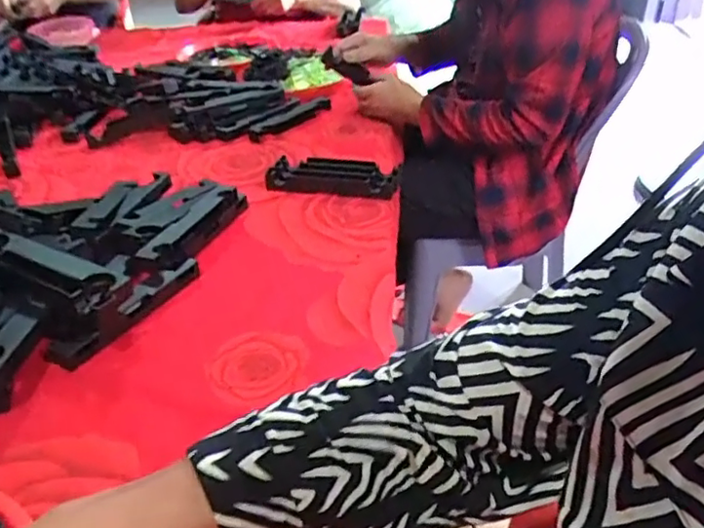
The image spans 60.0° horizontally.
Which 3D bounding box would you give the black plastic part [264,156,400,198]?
[{"bbox_3d":[-0.027,-0.135,0.937,0.196,0.032,0.074,2,33,8],"label":"black plastic part"}]

